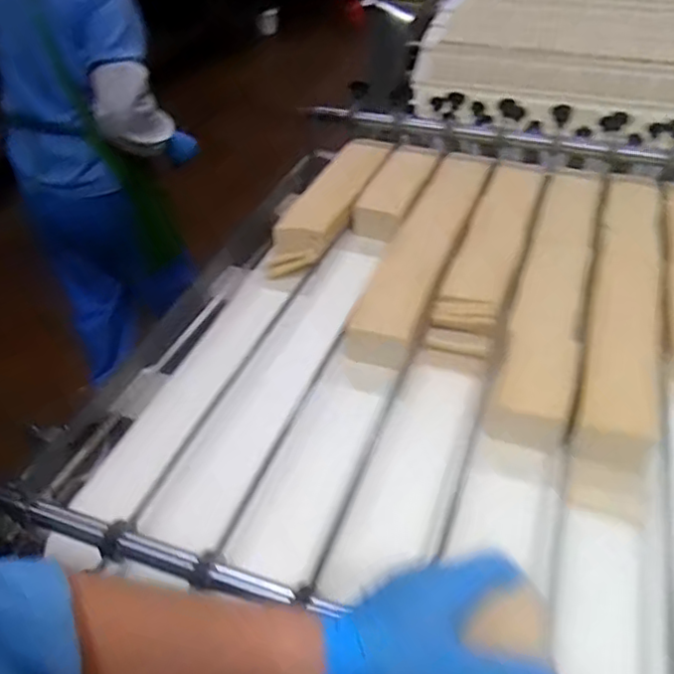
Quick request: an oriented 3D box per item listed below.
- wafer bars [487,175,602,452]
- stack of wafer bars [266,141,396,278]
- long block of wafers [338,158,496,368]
[{"bbox_3d":[0.291,-0.082,0.850,0.082,0.037,0.550,14,43,15],"label":"wafer bars"},{"bbox_3d":[-0.005,-0.220,1.034,0.090,0.054,0.371,15,44,17],"label":"stack of wafer bars"},{"bbox_3d":[0.133,-0.144,0.930,0.088,0.039,0.492,15,44,17],"label":"long block of wafers"}]

